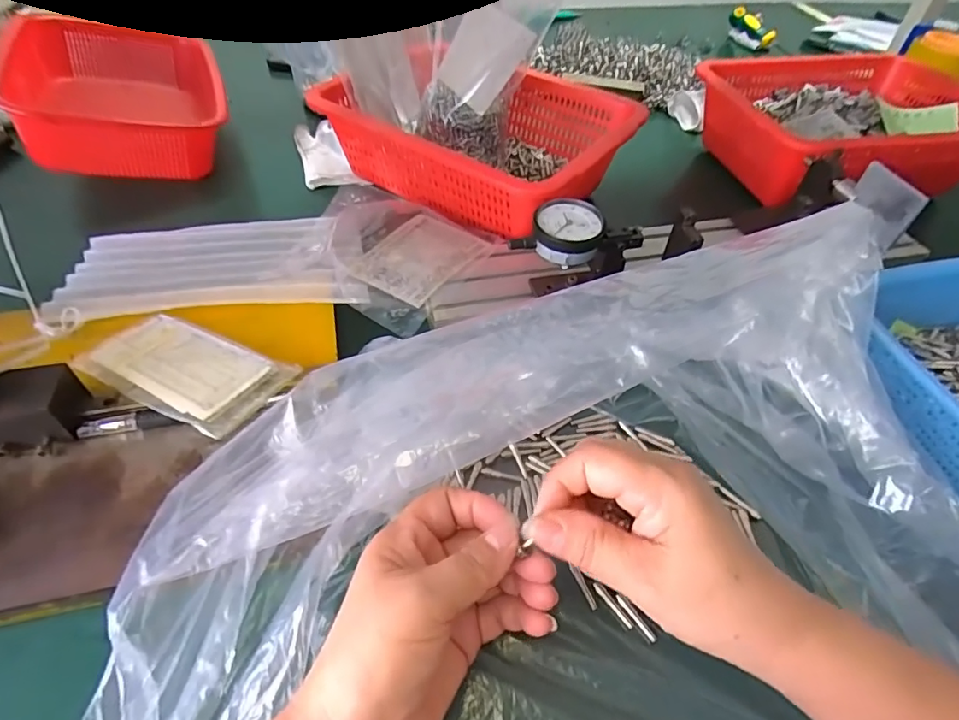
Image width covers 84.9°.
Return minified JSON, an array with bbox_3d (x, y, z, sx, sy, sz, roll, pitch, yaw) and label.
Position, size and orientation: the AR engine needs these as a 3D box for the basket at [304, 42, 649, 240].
[{"bbox_3d":[0.015,-0.241,0.569,0.276,0.096,0.213,33,55,22],"label":"basket"}]

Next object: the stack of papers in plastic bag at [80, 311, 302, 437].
[{"bbox_3d":[-0.208,0.005,0.372,0.152,0.006,0.073,19,46,19],"label":"stack of papers in plastic bag"}]

